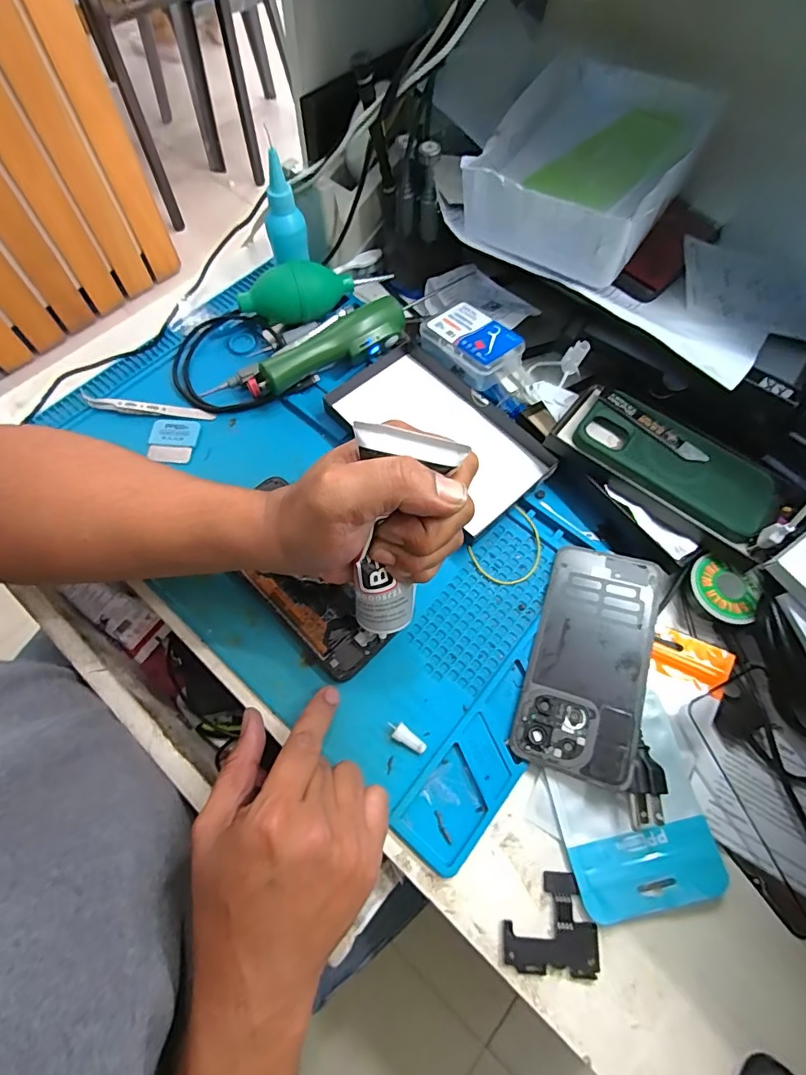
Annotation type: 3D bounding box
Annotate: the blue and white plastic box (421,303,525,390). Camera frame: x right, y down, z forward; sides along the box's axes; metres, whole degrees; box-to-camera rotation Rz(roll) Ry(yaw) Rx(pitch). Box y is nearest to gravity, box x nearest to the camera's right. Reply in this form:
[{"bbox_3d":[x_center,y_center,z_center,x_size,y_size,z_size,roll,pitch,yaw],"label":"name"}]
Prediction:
[{"bbox_3d":[0.059,-0.168,0.426,0.056,0.037,0.084,-38,72,-17],"label":"blue and white plastic box"}]

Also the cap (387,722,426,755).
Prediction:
[{"bbox_3d":[0.002,0.131,0.317,0.028,0.008,0.010,29,68,10],"label":"cap"}]

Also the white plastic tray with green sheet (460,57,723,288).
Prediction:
[{"bbox_3d":[0.147,-0.298,0.393,0.140,0.065,0.172,33,69,12],"label":"white plastic tray with green sheet"}]

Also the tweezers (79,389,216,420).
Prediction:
[{"bbox_3d":[-0.224,-0.113,0.418,0.119,0.007,0.014,8,66,2],"label":"tweezers"}]

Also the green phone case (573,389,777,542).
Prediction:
[{"bbox_3d":[0.214,-0.061,0.377,0.151,0.009,0.077,32,69,12],"label":"green phone case"}]

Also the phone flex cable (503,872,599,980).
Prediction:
[{"bbox_3d":[0.086,0.226,0.283,0.054,0.005,0.049,4,66,0],"label":"phone flex cable"}]

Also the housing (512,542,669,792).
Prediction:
[{"bbox_3d":[0.131,0.081,0.335,0.075,0.006,0.158,13,65,21],"label":"housing"}]

